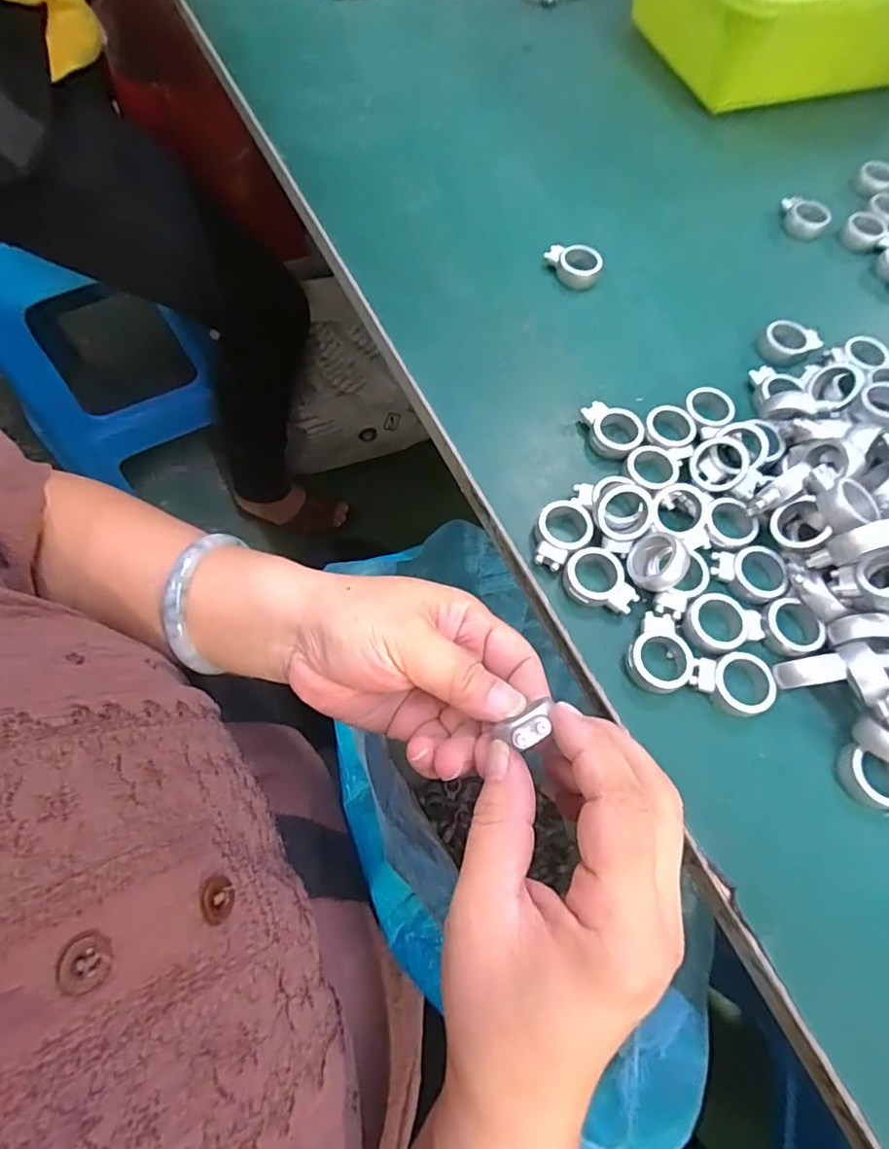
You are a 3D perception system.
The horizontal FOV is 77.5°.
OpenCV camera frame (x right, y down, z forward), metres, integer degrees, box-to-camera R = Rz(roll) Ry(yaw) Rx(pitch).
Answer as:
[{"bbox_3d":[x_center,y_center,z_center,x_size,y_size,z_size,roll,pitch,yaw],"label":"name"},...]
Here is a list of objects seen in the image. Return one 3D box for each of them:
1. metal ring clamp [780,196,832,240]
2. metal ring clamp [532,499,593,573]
[{"bbox_3d":[0.236,-0.235,0.364,0.032,0.014,0.021,30,68,11],"label":"metal ring clamp"},{"bbox_3d":[0.054,-0.020,0.258,0.024,0.009,0.036,29,68,10],"label":"metal ring clamp"}]

